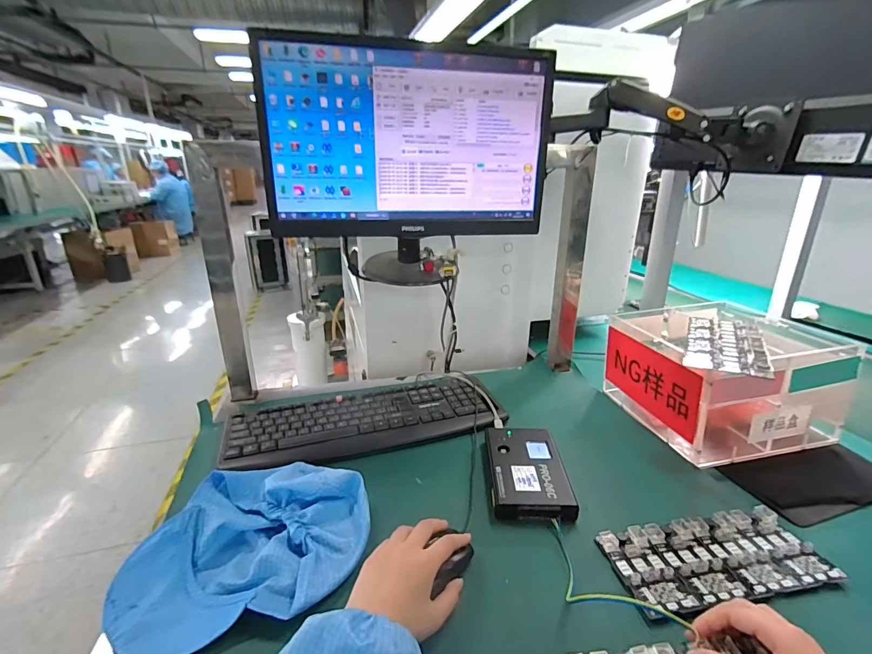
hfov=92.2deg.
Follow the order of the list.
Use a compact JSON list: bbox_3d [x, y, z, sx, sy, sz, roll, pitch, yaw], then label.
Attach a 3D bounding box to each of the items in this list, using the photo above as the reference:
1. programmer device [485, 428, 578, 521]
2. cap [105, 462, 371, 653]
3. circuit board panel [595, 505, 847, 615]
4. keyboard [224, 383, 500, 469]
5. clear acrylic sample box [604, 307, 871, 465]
[{"bbox_3d":[0.125,0.198,0.580,0.101,0.028,0.163,1,21,2],"label":"programmer device"},{"bbox_3d":[-0.202,0.234,0.469,0.254,0.038,0.199,-8,22,-20],"label":"cap"},{"bbox_3d":[0.305,0.253,0.462,0.224,0.015,0.097,-3,21,-9],"label":"circuit board panel"},{"bbox_3d":[-0.109,0.156,0.691,0.429,0.025,0.153,-8,22,-20],"label":"keyboard"},{"bbox_3d":[0.480,0.079,0.733,0.274,0.174,0.295,-5,22,-14],"label":"clear acrylic sample box"}]

